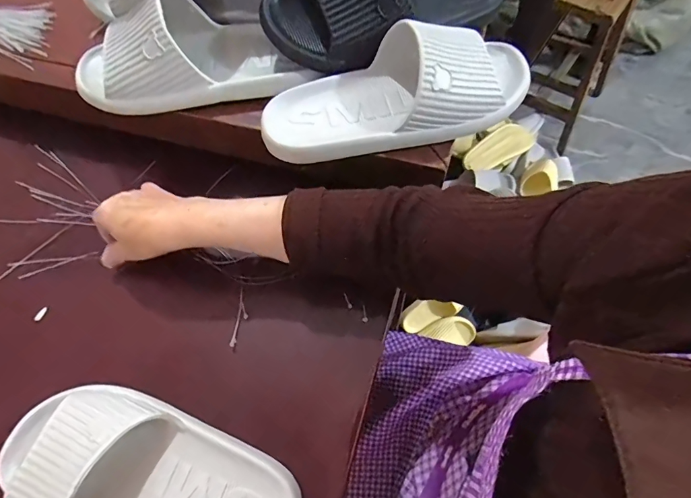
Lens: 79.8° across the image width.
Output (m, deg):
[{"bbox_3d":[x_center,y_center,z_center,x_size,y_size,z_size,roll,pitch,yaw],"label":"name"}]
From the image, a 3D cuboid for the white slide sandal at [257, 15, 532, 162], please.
[{"bbox_3d":[0.051,-0.159,0.399,0.271,0.066,0.103,-9,63,-2],"label":"white slide sandal"}]

